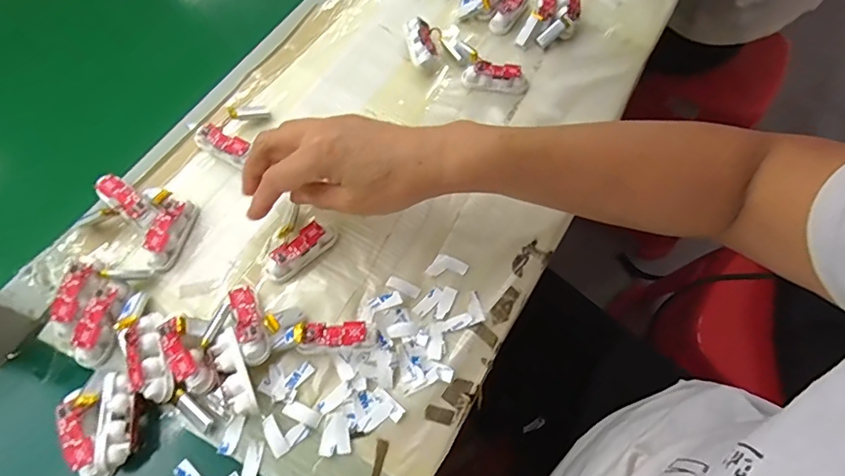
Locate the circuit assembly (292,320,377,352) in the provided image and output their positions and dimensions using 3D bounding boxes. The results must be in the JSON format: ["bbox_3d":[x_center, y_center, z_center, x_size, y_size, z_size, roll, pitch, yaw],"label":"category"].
[{"bbox_3d":[-0.062,0.071,0.348,0.057,0.021,0.018,0,64,-3],"label":"circuit assembly"}]

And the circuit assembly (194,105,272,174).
[{"bbox_3d":[-0.160,-0.096,0.423,0.048,0.019,0.061,29,66,11],"label":"circuit assembly"}]

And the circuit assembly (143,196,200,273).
[{"bbox_3d":[-0.198,-0.004,0.378,0.017,0.024,0.058,13,64,3],"label":"circuit assembly"}]

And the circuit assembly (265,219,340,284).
[{"bbox_3d":[-0.095,0.010,0.378,0.020,0.019,0.060,40,69,15],"label":"circuit assembly"}]

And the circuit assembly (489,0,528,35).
[{"bbox_3d":[0.091,-0.238,0.504,0.019,0.022,0.056,29,66,11],"label":"circuit assembly"}]

